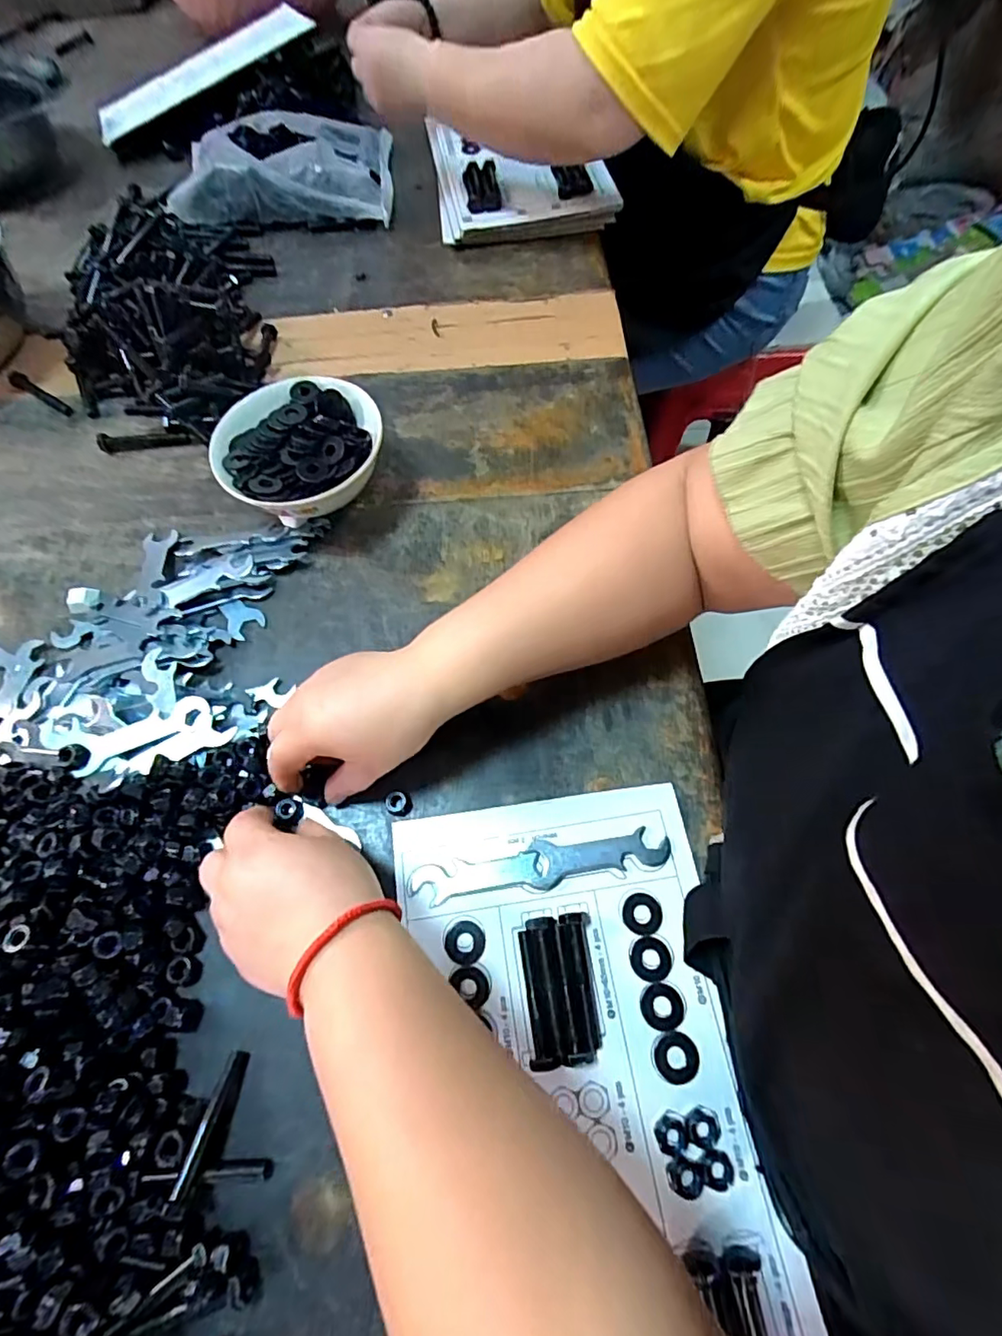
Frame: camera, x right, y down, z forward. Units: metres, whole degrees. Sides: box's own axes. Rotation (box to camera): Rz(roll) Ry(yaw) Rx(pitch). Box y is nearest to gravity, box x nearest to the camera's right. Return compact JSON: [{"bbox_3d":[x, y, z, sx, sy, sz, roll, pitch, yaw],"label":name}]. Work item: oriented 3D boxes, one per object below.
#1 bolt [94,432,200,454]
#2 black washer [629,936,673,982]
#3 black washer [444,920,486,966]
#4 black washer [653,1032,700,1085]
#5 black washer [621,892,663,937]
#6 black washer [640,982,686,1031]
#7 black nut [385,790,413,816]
[{"bbox_3d":[-0.339,-0.220,0.528,0.091,0.014,0.015,-6,65,0],"label":"bolt"},{"bbox_3d":[0.090,0.175,0.331,0.024,0.004,0.023,-1,65,2],"label":"black washer"},{"bbox_3d":[-0.022,0.170,0.340,0.024,0.004,0.024,1,65,3],"label":"black washer"},{"bbox_3d":[0.099,0.220,0.310,0.024,0.004,0.024,2,65,3],"label":"black washer"},{"bbox_3d":[0.088,0.153,0.342,0.024,0.004,0.023,-1,65,2],"label":"black washer"},{"bbox_3d":[0.095,0.198,0.322,0.025,0.004,0.023,2,66,3],"label":"black washer"},{"bbox_3d":[-0.071,0.094,0.380,0.018,0.009,0.015,13,67,8],"label":"black nut"}]

